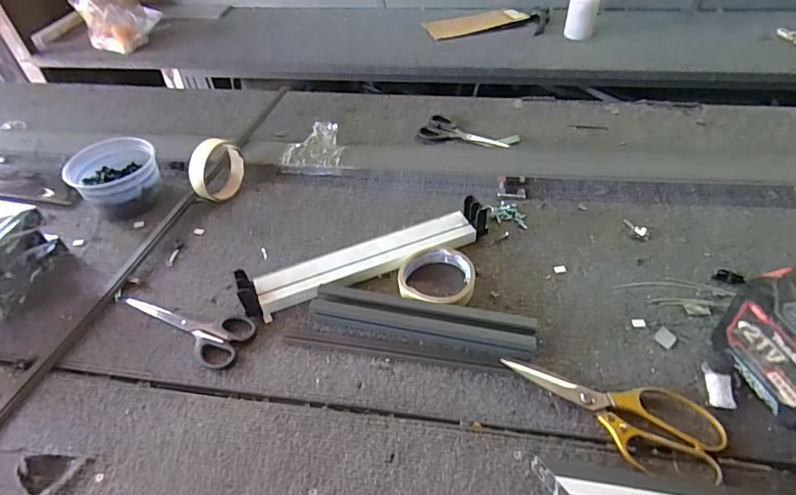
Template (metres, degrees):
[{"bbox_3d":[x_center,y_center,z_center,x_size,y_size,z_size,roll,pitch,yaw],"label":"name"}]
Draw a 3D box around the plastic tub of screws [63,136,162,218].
[{"bbox_3d":[-0.393,-0.097,0.683,0.097,0.073,0.103,-3,45,3],"label":"plastic tub of screws"}]

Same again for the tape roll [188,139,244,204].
[{"bbox_3d":[-0.253,-0.109,0.680,0.028,0.085,0.090,9,47,13],"label":"tape roll"}]

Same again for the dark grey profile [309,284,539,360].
[{"bbox_3d":[0.026,0.076,0.521,0.238,0.019,0.046,8,47,13],"label":"dark grey profile"}]

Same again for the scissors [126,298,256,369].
[{"bbox_3d":[-0.237,0.080,0.543,0.164,0.007,0.063,21,51,24],"label":"scissors"}]

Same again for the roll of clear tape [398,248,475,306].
[{"bbox_3d":[0.046,0.033,0.550,0.083,0.022,0.074,9,47,14],"label":"roll of clear tape"}]

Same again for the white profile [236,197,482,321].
[{"bbox_3d":[-0.034,0.007,0.580,0.304,0.042,0.065,-20,47,-14],"label":"white profile"}]

